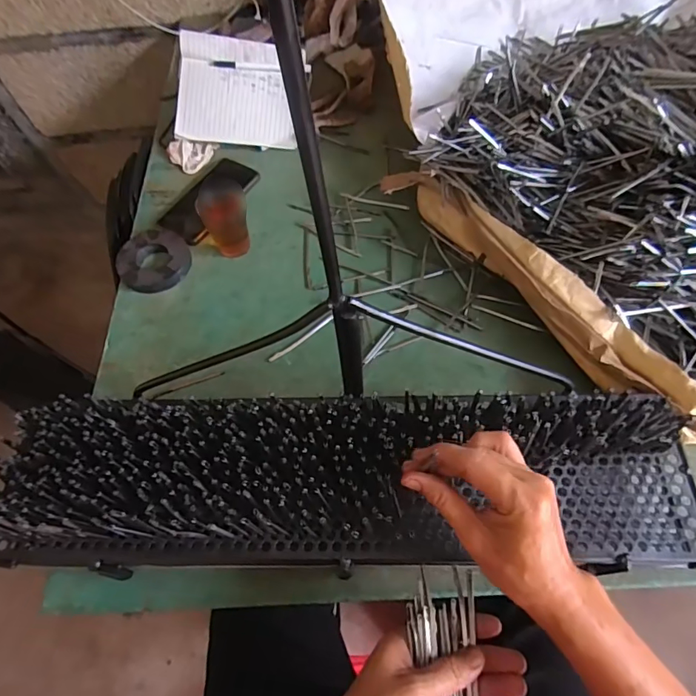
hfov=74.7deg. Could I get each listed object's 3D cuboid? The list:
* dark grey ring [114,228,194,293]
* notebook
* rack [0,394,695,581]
[{"bbox_3d":[-0.266,-0.119,0.624,0.100,0.019,0.095,-1,62,3],"label":"dark grey ring"},{"bbox_3d":[-0.175,-0.416,0.740,0.189,0.015,0.169,4,90,-8],"label":"notebook"},{"bbox_3d":[0.000,0.111,0.389,0.579,0.077,0.140,-1,62,-1],"label":"rack"}]

